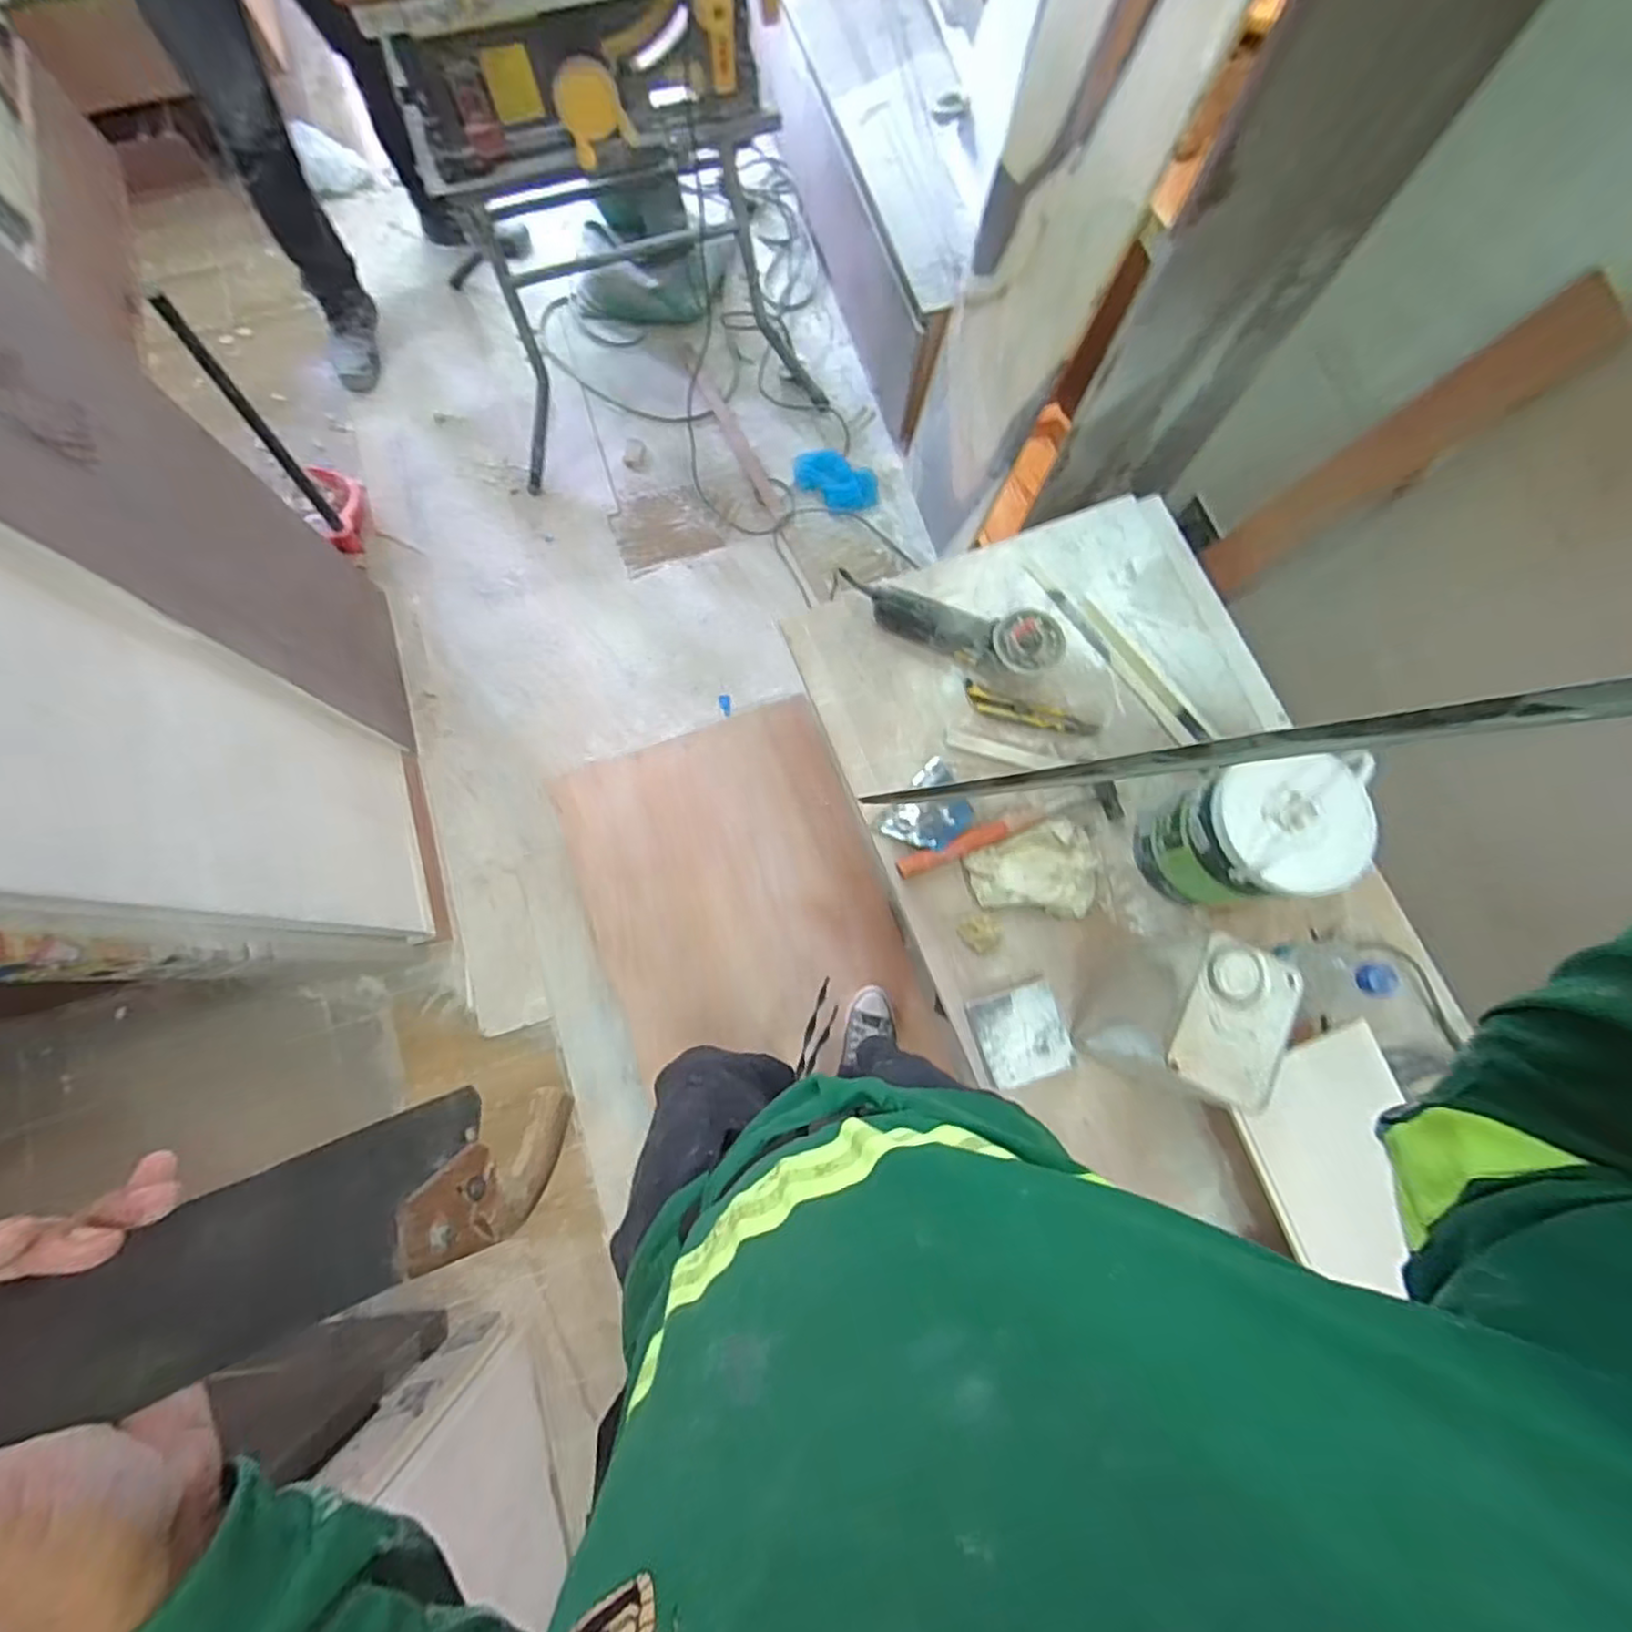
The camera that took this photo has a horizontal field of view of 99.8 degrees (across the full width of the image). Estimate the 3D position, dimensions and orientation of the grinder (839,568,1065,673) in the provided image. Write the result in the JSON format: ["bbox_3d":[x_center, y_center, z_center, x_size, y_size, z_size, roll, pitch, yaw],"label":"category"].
[{"bbox_3d":[0.185,-0.269,0.985,0.315,0.085,0.079,17,78,3],"label":"grinder"}]

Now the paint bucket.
[{"bbox_3d":[0.532,0.035,0.857,0.157,0.236,0.138,-5,78,-2],"label":"paint bucket"}]

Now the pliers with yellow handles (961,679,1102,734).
[{"bbox_3d":[0.312,-0.151,0.997,0.200,0.021,0.044,16,78,3],"label":"pliers with yellow handles"}]

